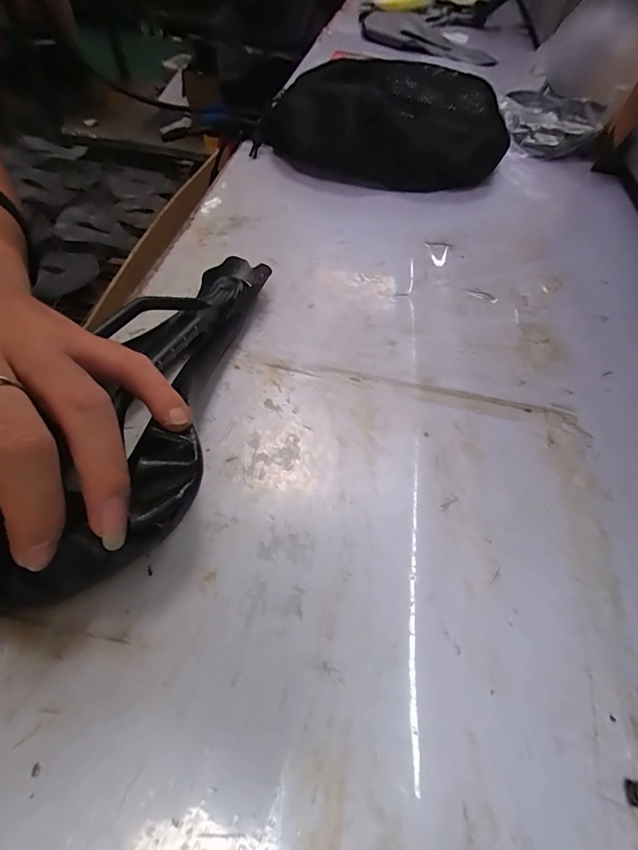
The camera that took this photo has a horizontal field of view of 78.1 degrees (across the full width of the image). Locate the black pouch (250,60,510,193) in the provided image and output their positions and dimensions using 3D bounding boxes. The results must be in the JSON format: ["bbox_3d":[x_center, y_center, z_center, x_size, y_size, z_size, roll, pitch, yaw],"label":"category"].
[{"bbox_3d":[0.073,-0.328,0.433,0.287,0.080,0.124,0,55,-5],"label":"black pouch"}]

